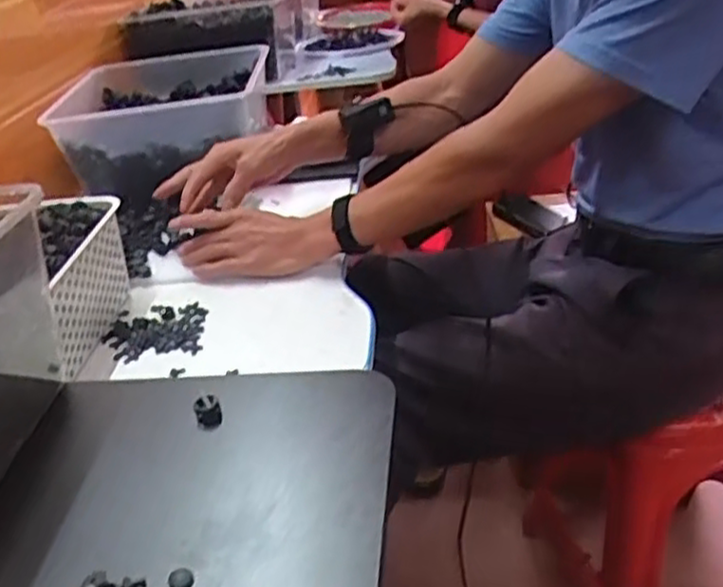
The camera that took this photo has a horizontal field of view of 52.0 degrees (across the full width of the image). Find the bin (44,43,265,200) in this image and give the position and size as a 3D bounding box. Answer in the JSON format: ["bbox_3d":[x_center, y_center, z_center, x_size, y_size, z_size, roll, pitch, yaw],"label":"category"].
[{"bbox_3d":[-0.305,-0.290,1.183,0.290,0.119,0.347,-7,31,0],"label":"bin"}]

